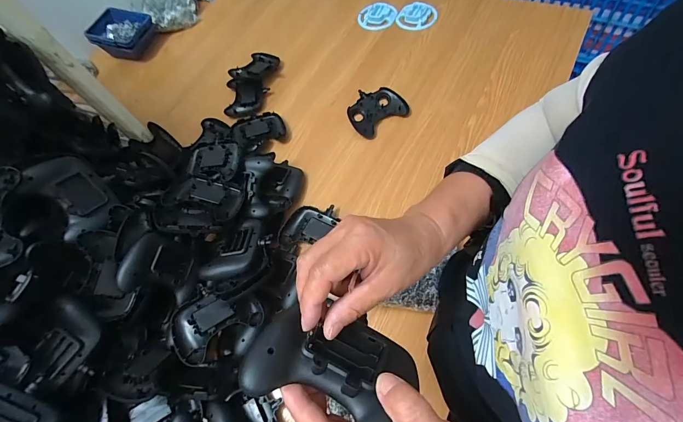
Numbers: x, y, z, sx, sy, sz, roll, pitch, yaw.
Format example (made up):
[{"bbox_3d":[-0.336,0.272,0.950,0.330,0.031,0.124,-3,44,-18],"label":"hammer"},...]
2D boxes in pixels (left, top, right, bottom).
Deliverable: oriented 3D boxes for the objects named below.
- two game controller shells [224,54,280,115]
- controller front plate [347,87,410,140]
[{"bbox_3d":[-0.229,-0.325,0.823,0.108,0.031,0.203,8,64,12],"label":"two game controller shells"},{"bbox_3d":[0.078,-0.225,0.731,0.124,0.024,0.095,-35,63,-11],"label":"controller front plate"}]

